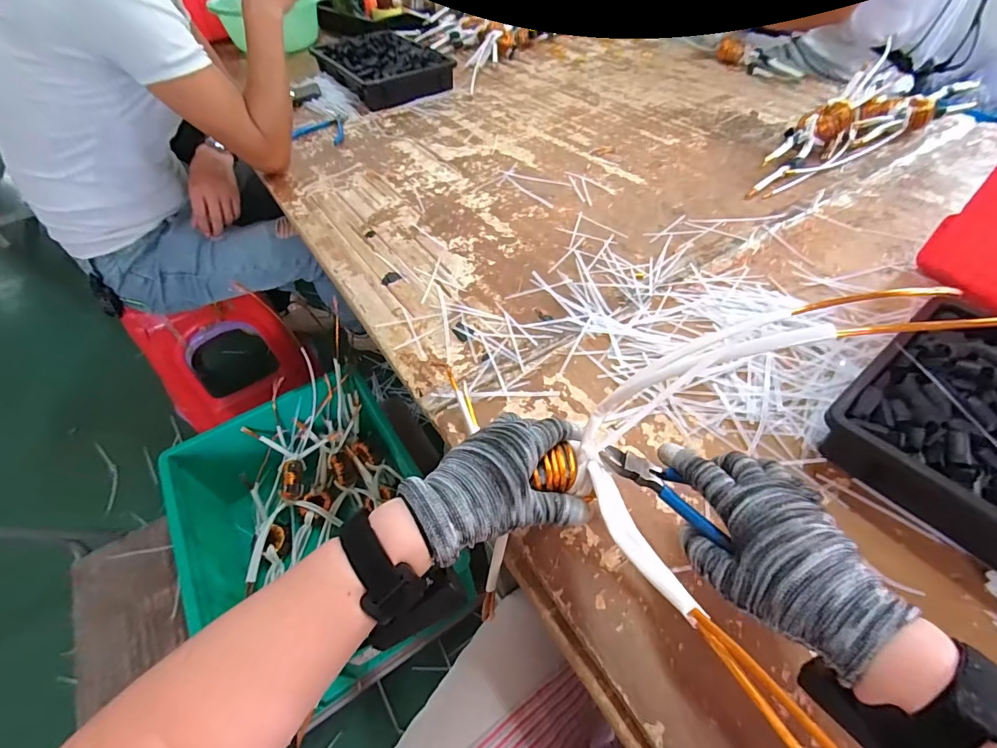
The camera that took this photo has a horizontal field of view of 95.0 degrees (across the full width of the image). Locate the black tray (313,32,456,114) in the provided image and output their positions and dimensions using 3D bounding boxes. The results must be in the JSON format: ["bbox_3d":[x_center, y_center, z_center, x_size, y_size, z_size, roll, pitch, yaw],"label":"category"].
[{"bbox_3d":[-0.300,-0.785,1.168,0.232,0.067,0.339,-32,56,-22],"label":"black tray"}]

